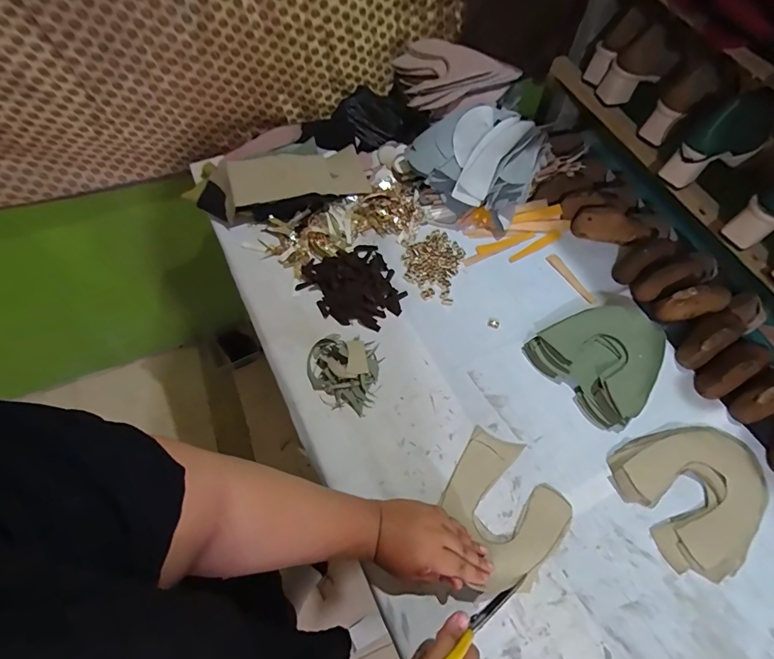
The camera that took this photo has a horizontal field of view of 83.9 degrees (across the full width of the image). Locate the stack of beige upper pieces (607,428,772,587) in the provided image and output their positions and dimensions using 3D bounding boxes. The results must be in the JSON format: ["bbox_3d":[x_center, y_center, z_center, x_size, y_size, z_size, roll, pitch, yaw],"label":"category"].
[{"bbox_3d":[0.413,0.212,0.569,0.181,0.021,0.170,-24,64,-13],"label":"stack of beige upper pieces"}]

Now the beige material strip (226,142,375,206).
[{"bbox_3d":[-0.168,-0.295,0.813,0.245,0.020,0.134,-13,59,-20],"label":"beige material strip"}]

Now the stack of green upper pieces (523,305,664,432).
[{"bbox_3d":[0.334,0.035,0.655,0.186,0.037,0.172,-36,67,-19],"label":"stack of green upper pieces"}]

